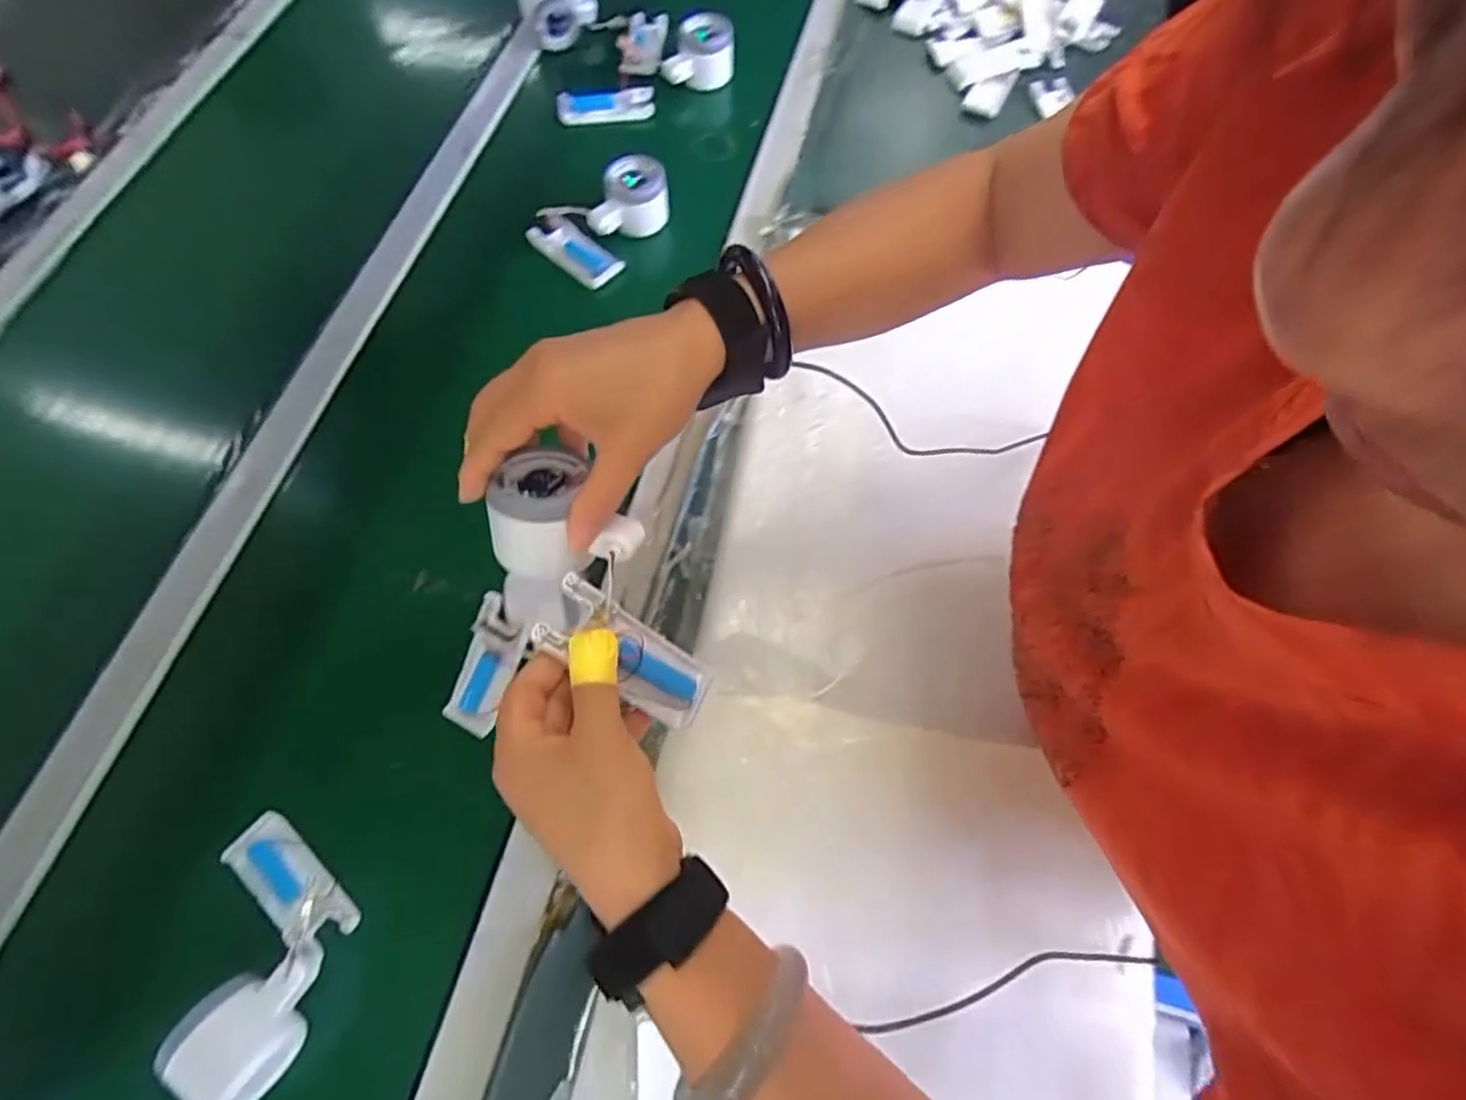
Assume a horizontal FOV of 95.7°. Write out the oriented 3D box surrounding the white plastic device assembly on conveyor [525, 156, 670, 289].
[{"bbox_3d":[-0.136,-0.344,0.680,0.101,0.059,0.131,33,72,13],"label":"white plastic device assembly on conveyor"}]

